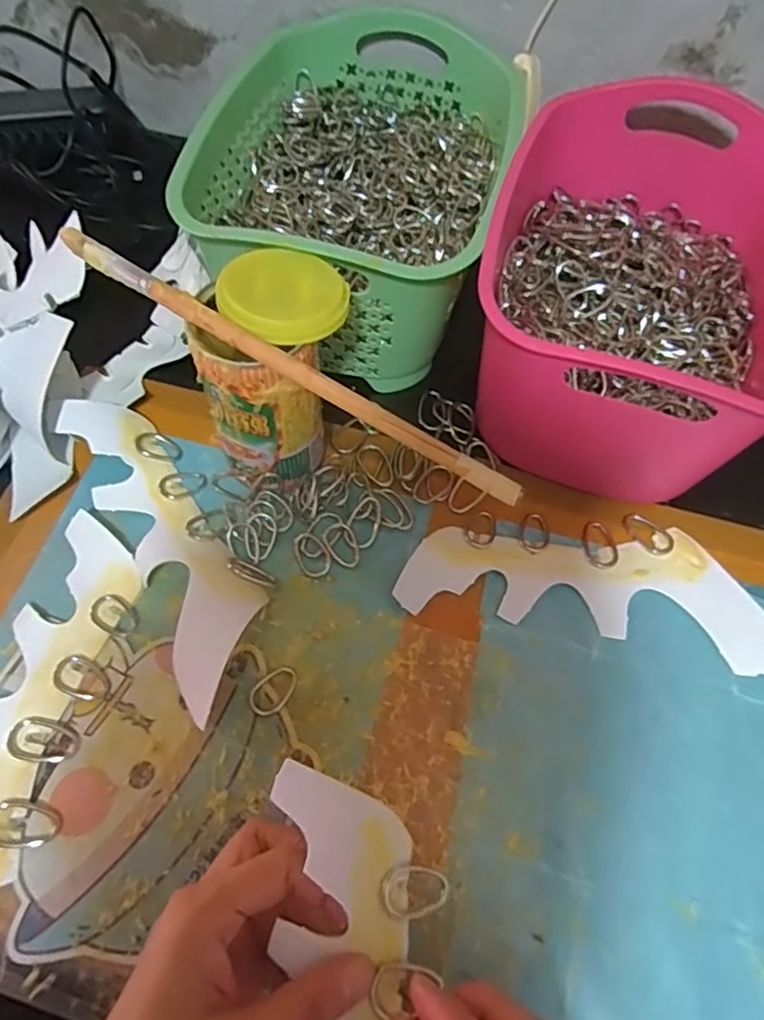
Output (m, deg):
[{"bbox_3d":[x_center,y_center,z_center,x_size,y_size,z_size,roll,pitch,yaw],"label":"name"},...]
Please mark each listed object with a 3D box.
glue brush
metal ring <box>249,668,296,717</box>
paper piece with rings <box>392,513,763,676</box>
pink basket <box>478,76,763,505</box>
[{"bbox_3d":[-0.050,-0.071,0.286,0.254,0.008,0.011,32,64,14],"label":"glue brush"},{"bbox_3d":[-0.059,0.097,0.335,0.019,0.004,0.029,33,64,14],"label":"metal ring"},{"bbox_3d":[0.123,0.041,0.374,0.217,0.007,0.082,7,61,1],"label":"paper piece with rings"},{"bbox_3d":[0.168,-0.150,0.416,0.189,0.121,0.258,17,62,6],"label":"pink basket"}]

